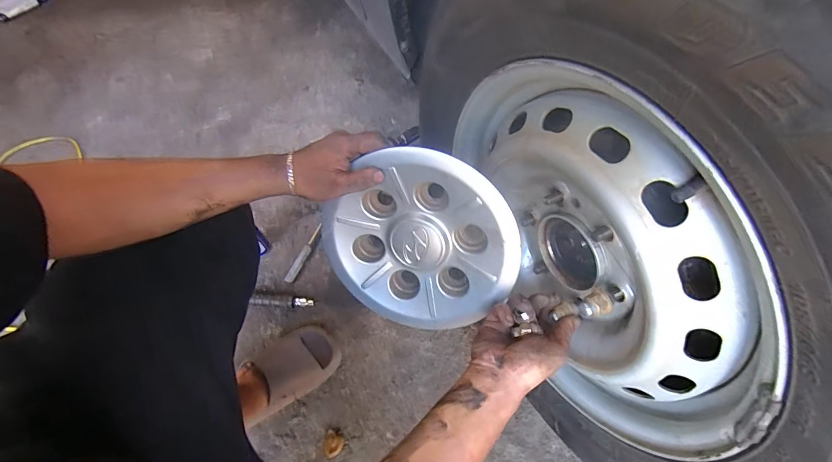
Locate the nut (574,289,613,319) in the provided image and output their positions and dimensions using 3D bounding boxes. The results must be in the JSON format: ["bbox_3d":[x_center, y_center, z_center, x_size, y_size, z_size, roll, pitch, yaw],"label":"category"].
[{"bbox_3d":[0.182,0.076,0.384,0.031,0.017,0.023,-13,58,-4],"label":"nut"}]

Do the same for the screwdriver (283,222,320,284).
[{"bbox_3d":[-0.268,0.052,0.894,0.022,0.018,0.154,19,60,12],"label":"screwdriver"}]

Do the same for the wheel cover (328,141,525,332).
[{"bbox_3d":[0.005,0.019,0.485,0.225,0.251,0.034,44,32,-6],"label":"wheel cover"}]

